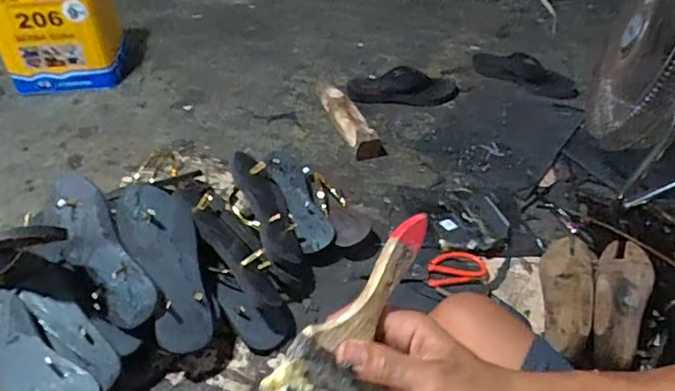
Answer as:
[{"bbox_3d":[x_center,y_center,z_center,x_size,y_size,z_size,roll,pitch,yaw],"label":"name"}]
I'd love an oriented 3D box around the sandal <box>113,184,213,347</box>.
[{"bbox_3d":[-0.231,0.092,0.691,0.093,0.041,0.241,-18,76,-22],"label":"sandal"}]

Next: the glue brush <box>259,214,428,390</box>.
[{"bbox_3d":[0.024,0.091,0.355,0.160,0.073,0.022,-48,18,-24],"label":"glue brush"}]

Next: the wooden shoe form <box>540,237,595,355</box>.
[{"bbox_3d":[0.353,0.129,0.776,0.070,0.077,0.252,19,44,17],"label":"wooden shoe form"}]

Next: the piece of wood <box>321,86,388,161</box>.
[{"bbox_3d":[0.022,-0.179,1.134,0.068,0.035,0.282,-13,44,-18],"label":"piece of wood"}]

